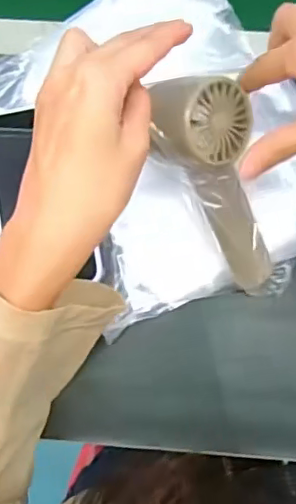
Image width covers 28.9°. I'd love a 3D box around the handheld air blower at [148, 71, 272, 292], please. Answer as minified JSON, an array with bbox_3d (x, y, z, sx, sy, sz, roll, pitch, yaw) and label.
[{"bbox_3d":[0.051,-0.040,0.386,0.061,0.039,0.158,-28,123,-6],"label":"handheld air blower"}]

